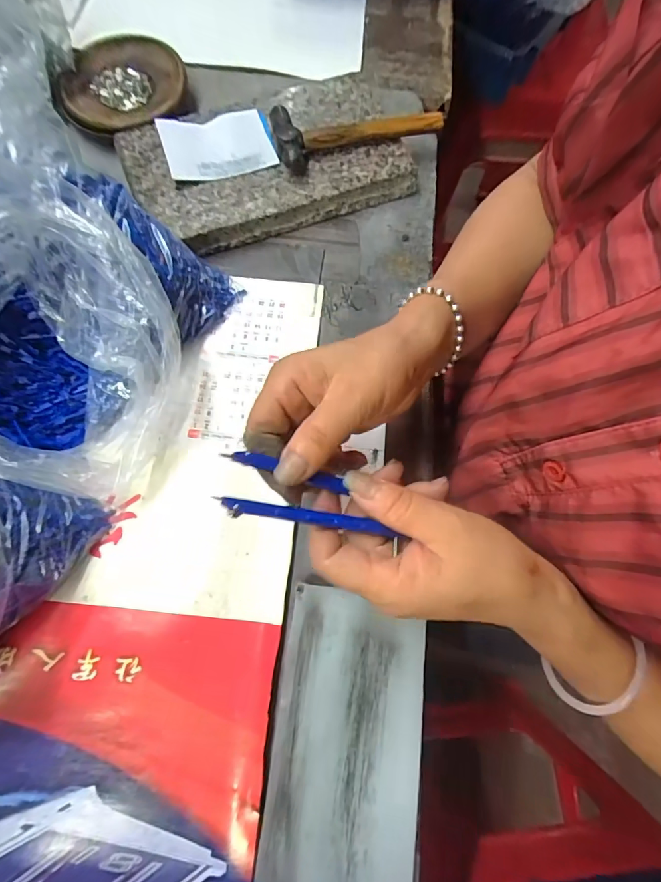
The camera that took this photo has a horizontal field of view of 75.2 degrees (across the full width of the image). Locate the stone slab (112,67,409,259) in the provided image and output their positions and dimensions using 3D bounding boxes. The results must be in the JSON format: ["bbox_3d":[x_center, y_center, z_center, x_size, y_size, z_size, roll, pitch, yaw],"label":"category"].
[{"bbox_3d":[-0.059,-0.258,0.400,0.240,0.029,0.139,-21,74,-8],"label":"stone slab"}]

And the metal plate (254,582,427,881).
[{"bbox_3d":[0.009,0.198,0.270,0.093,0.009,0.191,6,72,1],"label":"metal plate"}]

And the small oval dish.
[{"bbox_3d":[-0.195,-0.338,0.407,0.108,0.019,0.112,-11,73,-5],"label":"small oval dish"}]

